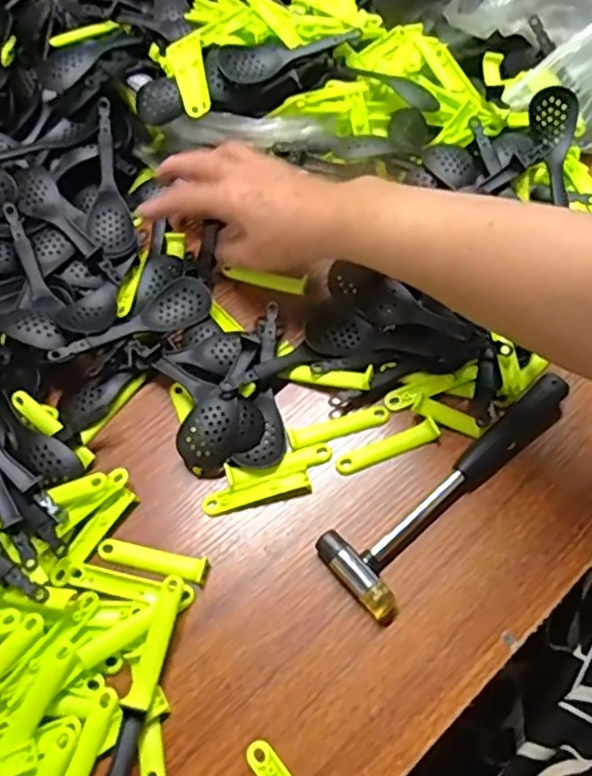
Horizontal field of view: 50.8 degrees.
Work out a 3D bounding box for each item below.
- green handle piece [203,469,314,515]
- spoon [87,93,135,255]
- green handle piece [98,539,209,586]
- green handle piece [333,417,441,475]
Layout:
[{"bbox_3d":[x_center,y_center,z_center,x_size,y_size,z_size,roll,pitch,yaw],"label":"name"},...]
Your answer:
[{"bbox_3d":[-0.027,0.074,0.435,0.074,0.007,0.016,-13,67,-7],"label":"green handle piece"},{"bbox_3d":[-0.160,-0.175,0.525,0.036,0.024,0.129,-6,88,-4],"label":"spoon"},{"bbox_3d":[-0.096,0.114,0.416,0.076,0.011,0.016,13,66,4],"label":"green handle piece"},{"bbox_3d":[0.066,0.042,0.445,0.076,0.009,0.015,-21,68,-11],"label":"green handle piece"}]

